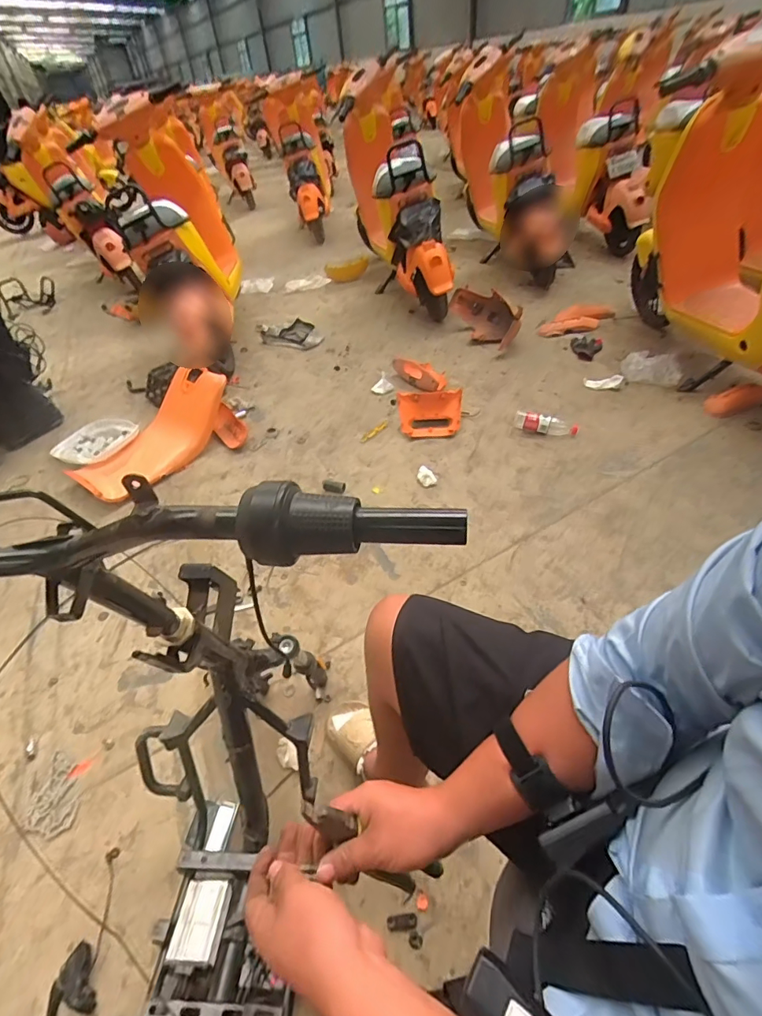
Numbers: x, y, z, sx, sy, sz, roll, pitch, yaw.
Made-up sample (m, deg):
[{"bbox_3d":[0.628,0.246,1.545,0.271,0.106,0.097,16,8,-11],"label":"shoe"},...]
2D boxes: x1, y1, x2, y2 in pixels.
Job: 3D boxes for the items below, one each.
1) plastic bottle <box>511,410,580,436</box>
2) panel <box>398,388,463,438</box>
[{"bbox_3d":[0.610,-0.310,1.751,0.228,0.076,0.068,10,46,19],"label":"plastic bottle"},{"bbox_3d":[0.186,-0.365,1.822,0.242,0.117,0.155,0,43,9],"label":"panel"}]

